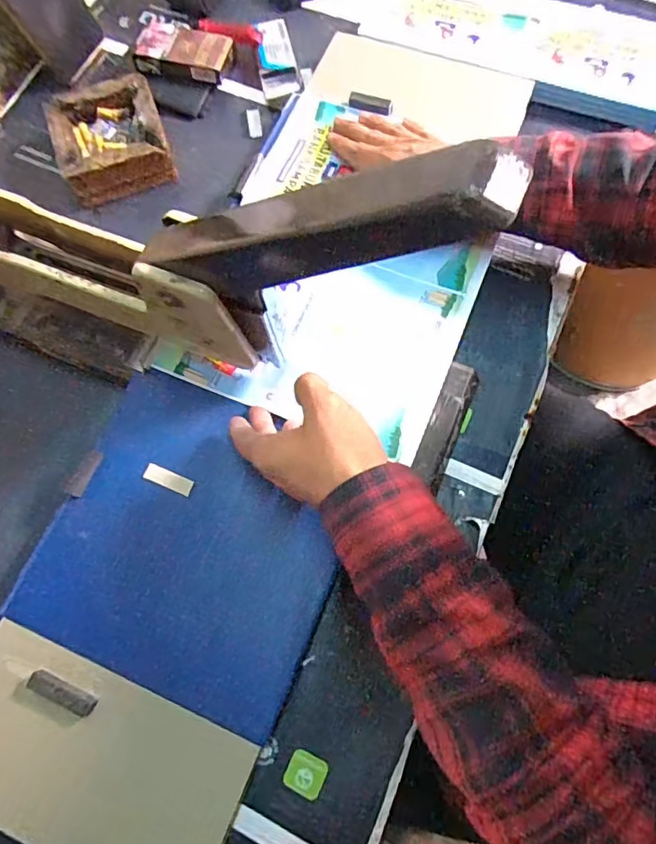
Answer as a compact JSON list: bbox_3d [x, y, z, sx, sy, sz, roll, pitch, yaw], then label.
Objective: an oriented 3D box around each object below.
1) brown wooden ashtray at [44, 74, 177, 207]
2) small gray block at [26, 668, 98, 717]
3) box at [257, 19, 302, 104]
[{"bbox_3d":[-0.203,-0.263,0.500,0.100,0.044,0.108,-20,73,-5],"label":"brown wooden ashtray"},{"bbox_3d":[-0.177,0.180,0.351,0.048,0.012,0.013,22,74,8],"label":"small gray block"},{"bbox_3d":[-0.053,-0.372,0.541,0.037,0.017,0.092,-12,73,-2],"label":"box"}]

